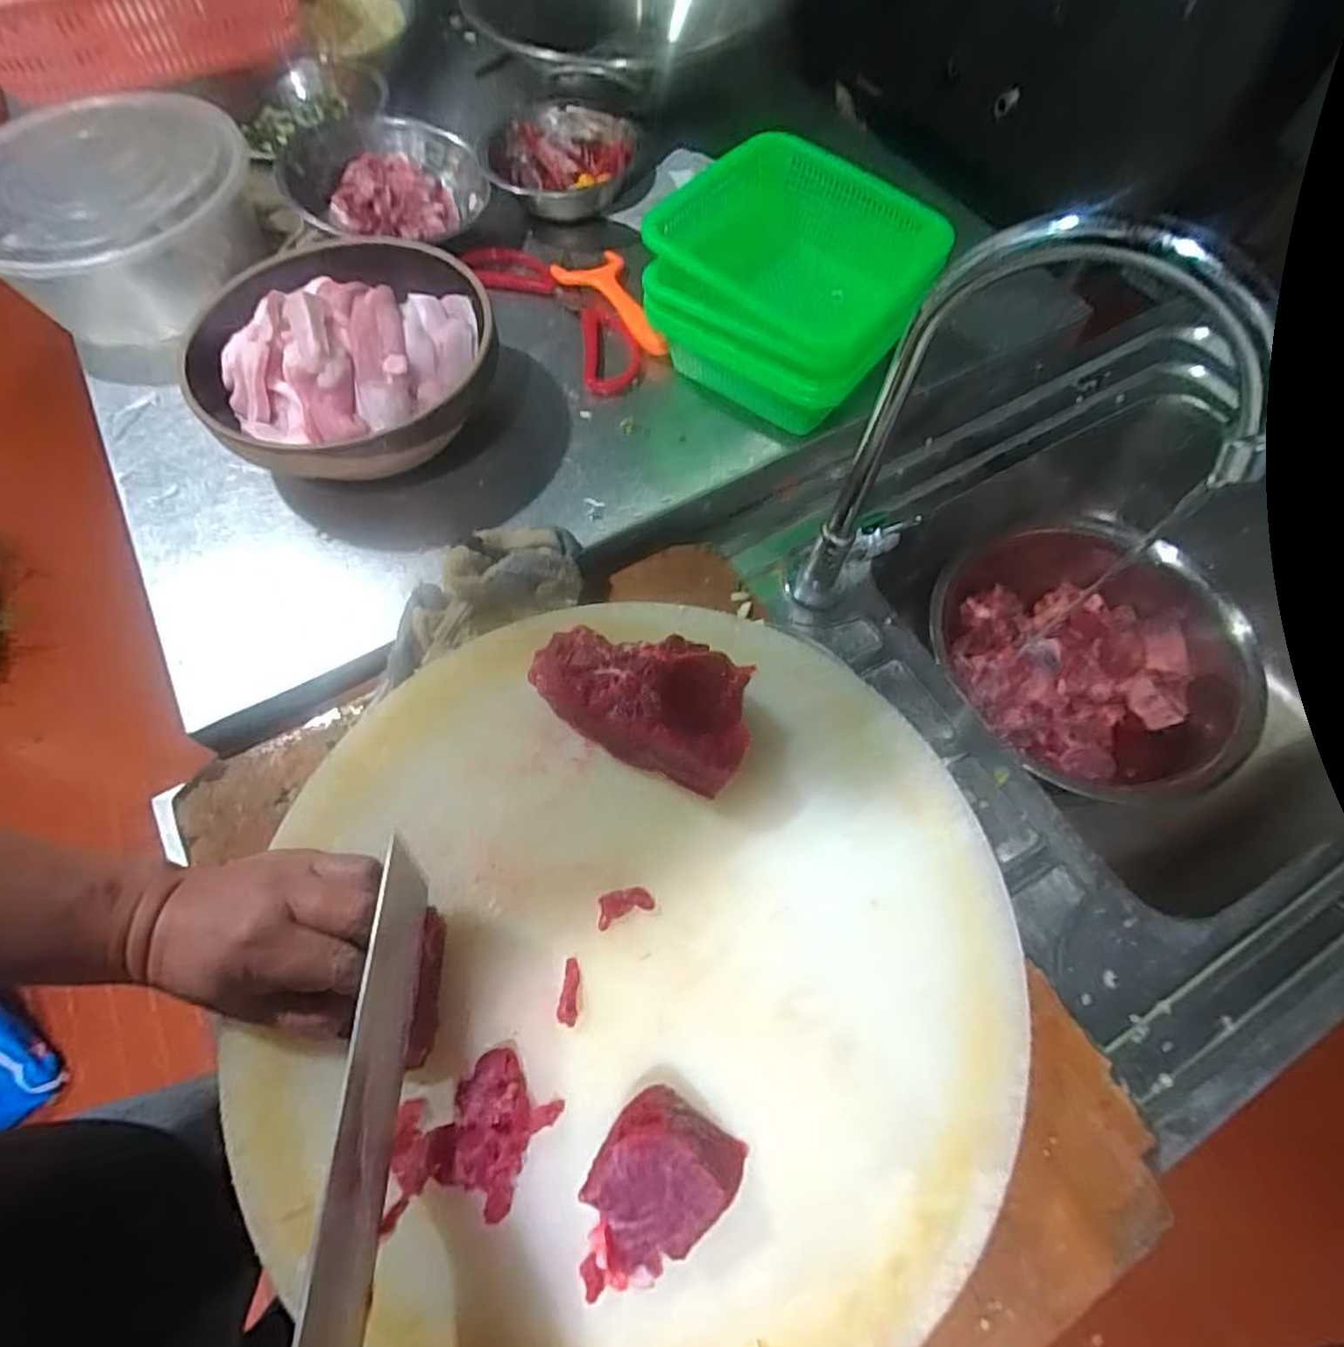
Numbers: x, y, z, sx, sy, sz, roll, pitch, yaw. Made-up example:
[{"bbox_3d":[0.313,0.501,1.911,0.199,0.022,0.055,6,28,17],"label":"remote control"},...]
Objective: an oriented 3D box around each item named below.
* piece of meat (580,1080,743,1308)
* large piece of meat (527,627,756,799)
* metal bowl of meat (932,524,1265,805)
[{"bbox_3d":[-0.012,0.235,0.303,0.056,0.043,0.081,34,70,15],"label":"piece of meat"},{"bbox_3d":[-0.018,0.010,0.396,0.135,0.054,0.071,21,68,11],"label":"large piece of meat"},{"bbox_3d":[0.359,-0.011,0.583,0.271,0.110,0.232,0,65,1],"label":"metal bowl of meat"}]

